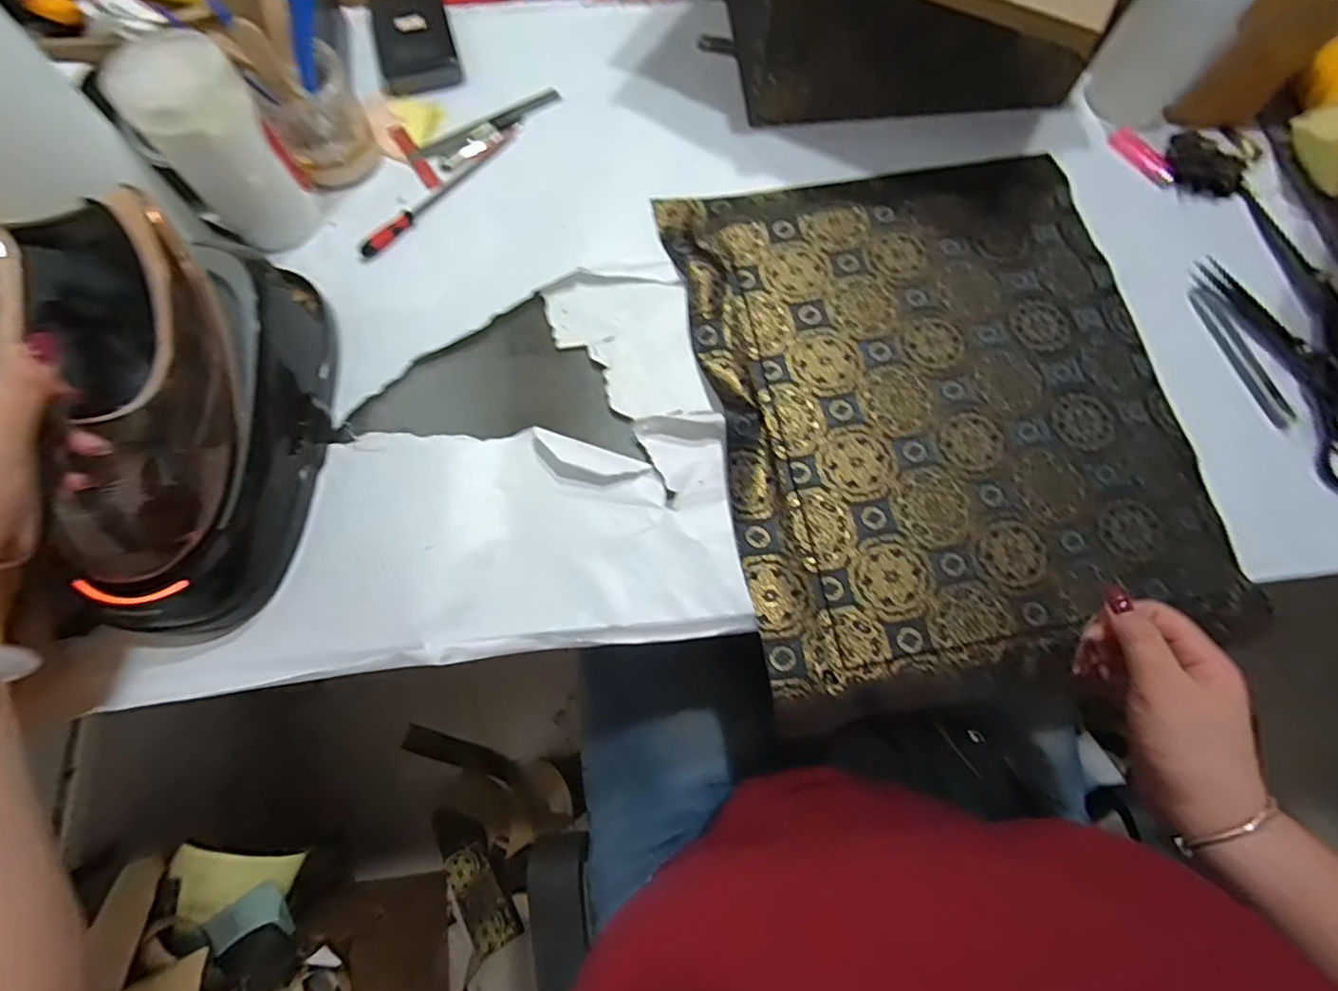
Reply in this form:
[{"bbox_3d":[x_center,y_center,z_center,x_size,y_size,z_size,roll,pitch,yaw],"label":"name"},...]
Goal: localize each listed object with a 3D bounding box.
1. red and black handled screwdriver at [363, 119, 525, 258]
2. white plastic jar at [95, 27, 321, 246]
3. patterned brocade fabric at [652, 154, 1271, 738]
[{"bbox_3d":[-0.217,-0.301,0.576,0.016,0.019,0.206,36,78,12],"label":"red and black handled screwdriver"},{"bbox_3d":[-0.367,-0.288,0.502,0.084,0.143,0.093,-34,74,-11],"label":"white plastic jar"},{"bbox_3d":[0.225,-0.085,0.513,0.380,0.017,0.477,-11,73,-1],"label":"patterned brocade fabric"}]

